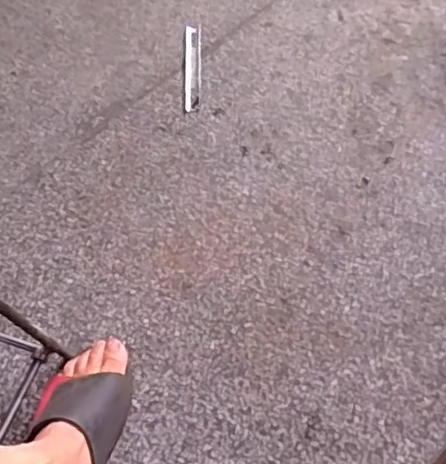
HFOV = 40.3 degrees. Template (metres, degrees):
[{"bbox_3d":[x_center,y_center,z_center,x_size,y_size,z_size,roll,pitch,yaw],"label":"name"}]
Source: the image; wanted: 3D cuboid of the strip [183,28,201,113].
[{"bbox_3d":[-0.045,-0.242,0.892,0.024,0.004,0.166,-3,60,3],"label":"strip"}]

